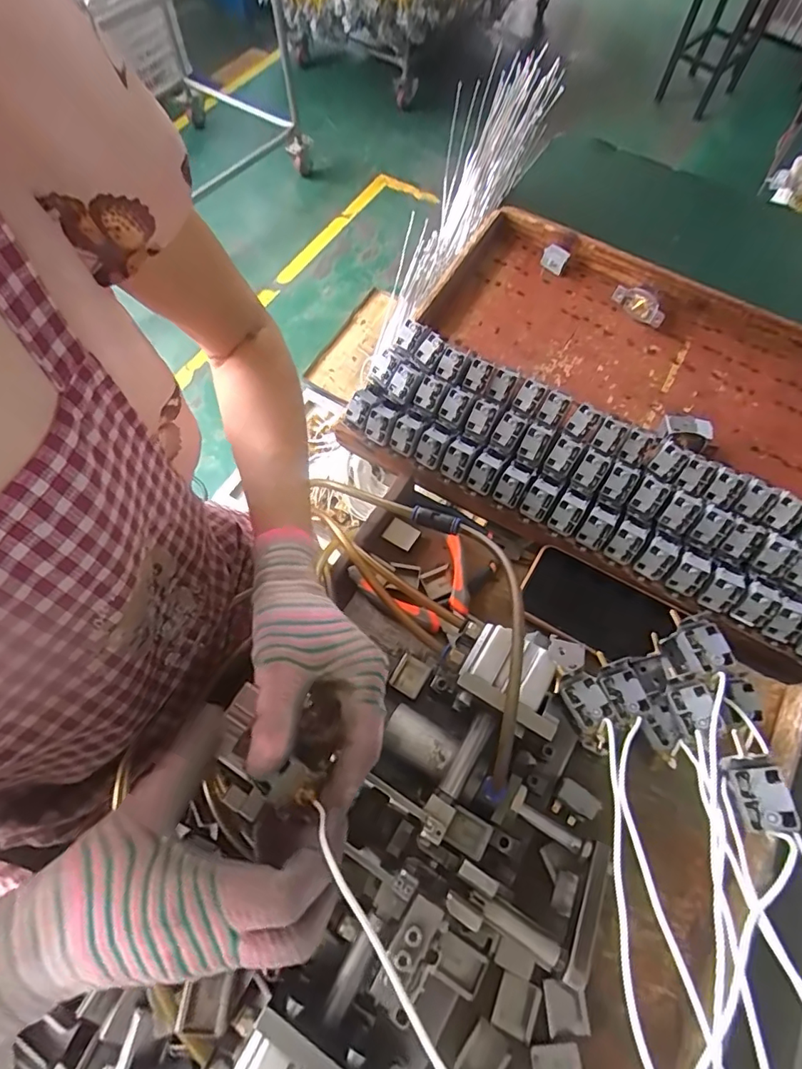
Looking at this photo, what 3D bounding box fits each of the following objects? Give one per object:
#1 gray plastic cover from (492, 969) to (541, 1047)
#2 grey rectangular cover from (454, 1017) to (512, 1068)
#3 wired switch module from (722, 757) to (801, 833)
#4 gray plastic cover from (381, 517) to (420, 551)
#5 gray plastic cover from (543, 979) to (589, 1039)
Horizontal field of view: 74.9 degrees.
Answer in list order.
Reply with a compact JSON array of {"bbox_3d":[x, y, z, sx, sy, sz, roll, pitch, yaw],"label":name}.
[{"bbox_3d":[0.078,0.318,0.352,0.027,0.004,0.032,21,66,9],"label":"gray plastic cover"},{"bbox_3d":[0.053,0.335,0.335,0.026,0.006,0.032,40,70,16],"label":"grey rectangular cover"},{"bbox_3d":[0.187,0.136,0.275,0.026,0.011,0.034,-15,62,18],"label":"wired switch module"},{"bbox_3d":[-0.001,0.000,0.504,0.031,0.004,0.024,29,80,16],"label":"gray plastic cover"},{"bbox_3d":[0.110,0.315,0.351,0.029,0.013,0.032,-1,65,-2],"label":"gray plastic cover"}]

